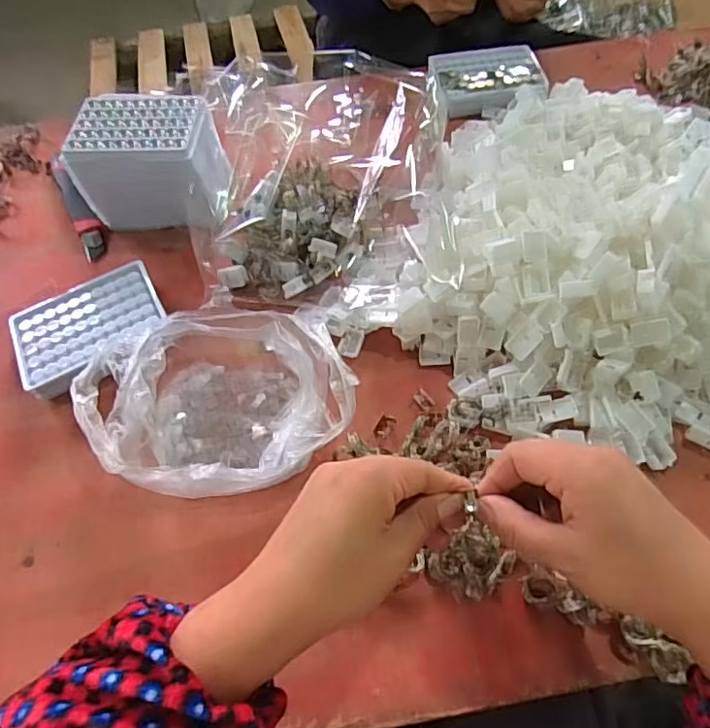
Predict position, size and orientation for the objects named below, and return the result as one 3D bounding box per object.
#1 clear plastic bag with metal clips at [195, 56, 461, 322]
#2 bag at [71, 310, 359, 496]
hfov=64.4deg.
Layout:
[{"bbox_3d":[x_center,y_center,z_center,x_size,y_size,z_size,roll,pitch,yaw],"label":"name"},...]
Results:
[{"bbox_3d":[-0.035,-0.144,0.538,0.255,0.103,0.202,5,58,7],"label":"clear plastic bag with metal clips"},{"bbox_3d":[-0.111,0.027,0.461,0.218,0.059,0.159,-5,57,0],"label":"bag"}]

